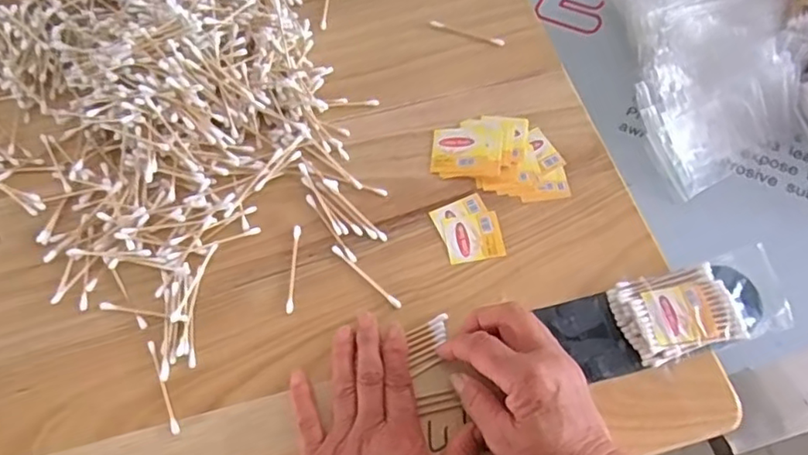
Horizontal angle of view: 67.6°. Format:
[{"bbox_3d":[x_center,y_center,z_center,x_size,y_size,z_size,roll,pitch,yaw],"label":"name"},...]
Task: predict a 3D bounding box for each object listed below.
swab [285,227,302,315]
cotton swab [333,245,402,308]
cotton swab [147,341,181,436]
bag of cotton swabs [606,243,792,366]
[{"bbox_3d":[-0.085,0.031,0.463,0.006,0.004,0.071,0,64,1],"label":"swab"},{"bbox_3d":[-0.029,0.037,0.458,0.072,0.004,0.006,40,72,18],"label":"cotton swab"},{"bbox_3d":[-0.170,0.111,0.425,0.006,0.004,0.072,-22,66,-9],"label":"cotton swab"},{"bbox_3d":[0.214,0.056,0.434,0.120,0.015,0.061,-15,65,-6],"label":"bag of cotton swabs"}]

